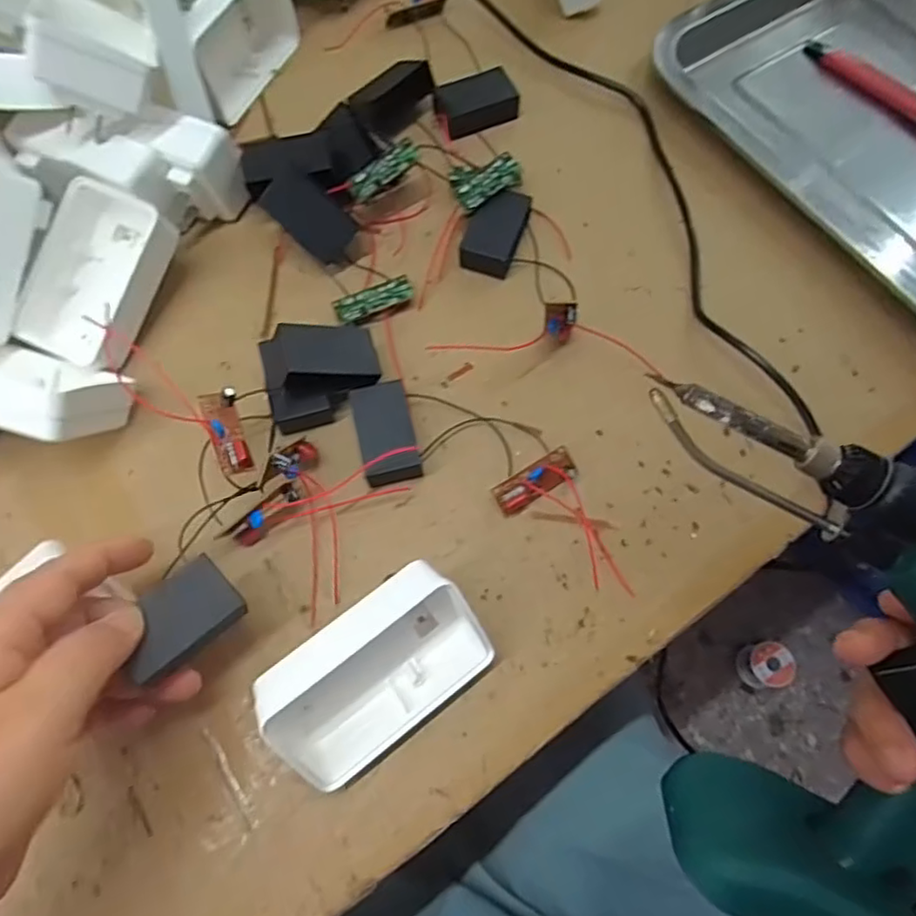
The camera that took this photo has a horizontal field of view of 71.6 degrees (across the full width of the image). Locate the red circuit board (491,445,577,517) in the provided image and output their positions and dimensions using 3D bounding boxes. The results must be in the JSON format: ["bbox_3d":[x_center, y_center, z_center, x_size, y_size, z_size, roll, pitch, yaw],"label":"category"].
[{"bbox_3d":[0.039,0.011,0.312,0.043,0.011,0.015,-30,71,-10],"label":"red circuit board"}]

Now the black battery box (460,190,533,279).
[{"bbox_3d":[0.021,-0.129,0.364,0.032,0.020,0.050,21,71,9],"label":"black battery box"}]

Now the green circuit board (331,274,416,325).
[{"bbox_3d":[-0.046,-0.087,0.351,0.043,0.009,0.016,-23,70,-7],"label":"green circuit board"}]

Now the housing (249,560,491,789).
[{"bbox_3d":[-0.033,0.088,0.260,0.087,0.045,0.050,-37,73,-12],"label":"housing"}]

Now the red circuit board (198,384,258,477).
[{"bbox_3d":[-0.105,-0.013,0.290,0.016,0.009,0.042,-20,70,-6],"label":"red circuit board"}]

